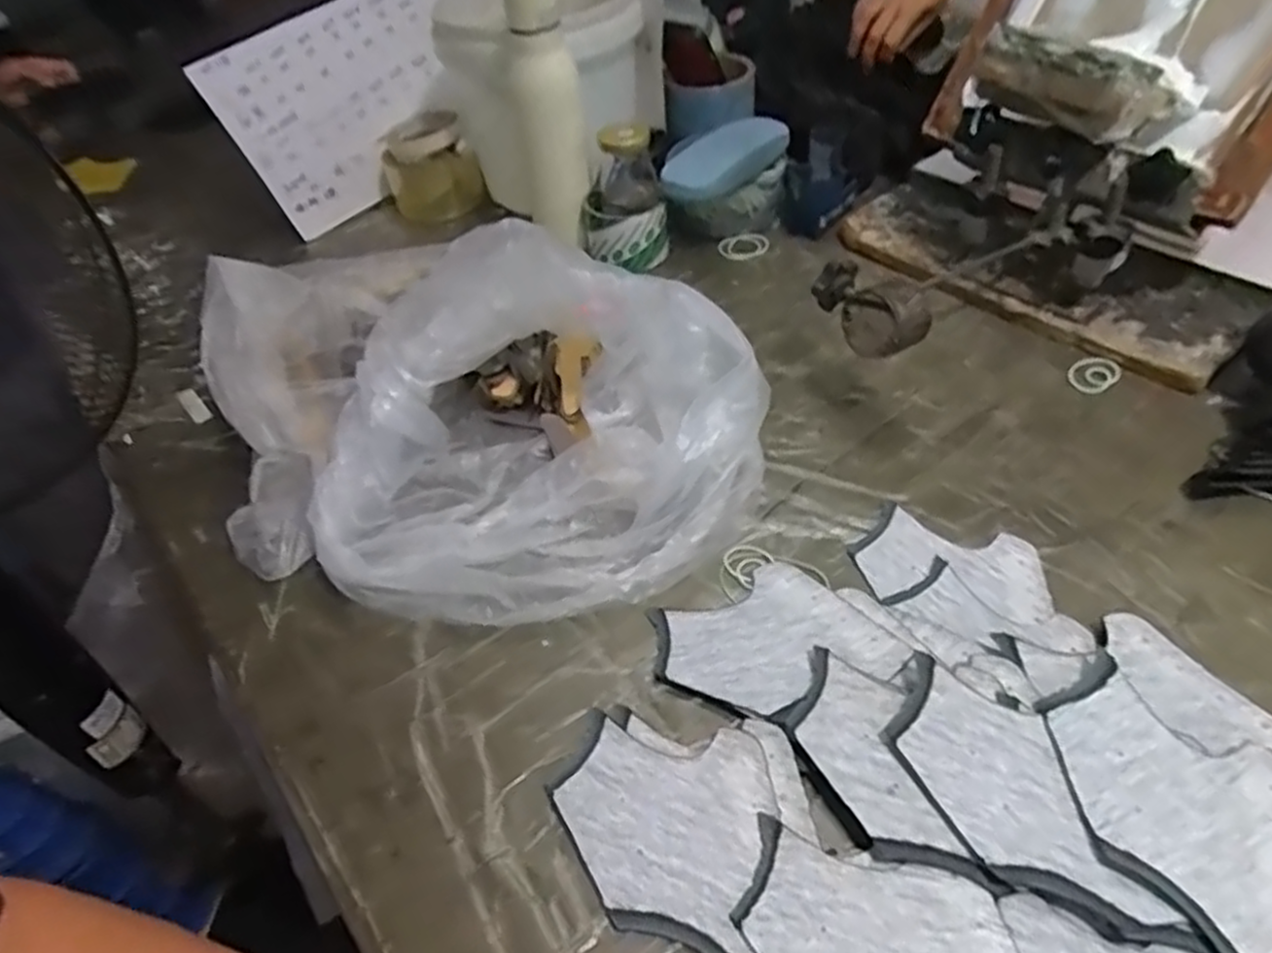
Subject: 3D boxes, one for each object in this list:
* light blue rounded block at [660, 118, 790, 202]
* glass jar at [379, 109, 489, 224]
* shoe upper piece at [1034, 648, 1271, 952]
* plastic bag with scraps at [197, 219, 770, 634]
[{"bbox_3d":[0.086,-0.314,0.767,0.147,0.042,0.051,-23,48,-13],"label":"light blue rounded block"},{"bbox_3d":[-0.243,-0.360,0.905,0.105,0.088,0.104,-24,48,-13],"label":"glass jar"},{"bbox_3d":[0.255,0.155,0.364,0.122,0.020,0.103,26,53,30],"label":"shoe upper piece"},{"bbox_3d":[-0.122,-0.042,0.539,0.389,0.145,0.252,13,47,20],"label":"plastic bag with scraps"}]

